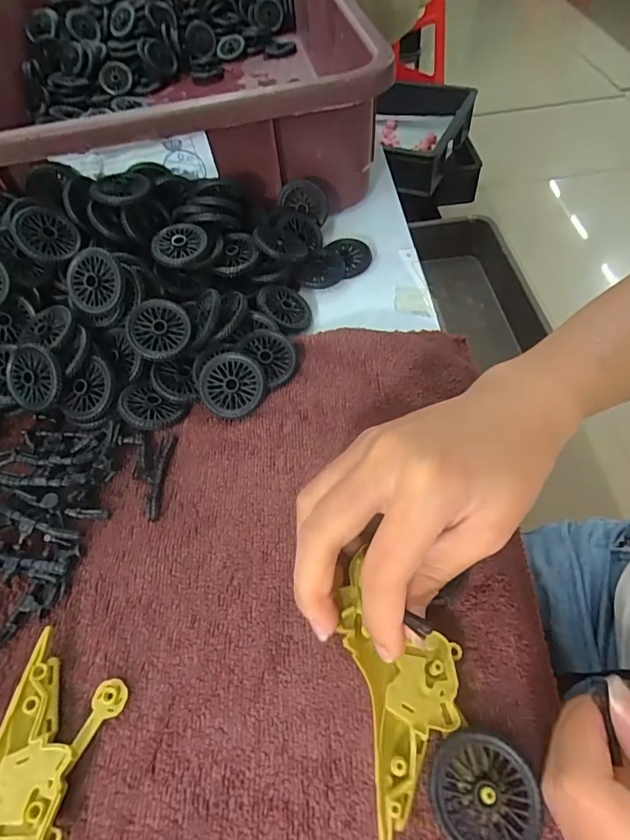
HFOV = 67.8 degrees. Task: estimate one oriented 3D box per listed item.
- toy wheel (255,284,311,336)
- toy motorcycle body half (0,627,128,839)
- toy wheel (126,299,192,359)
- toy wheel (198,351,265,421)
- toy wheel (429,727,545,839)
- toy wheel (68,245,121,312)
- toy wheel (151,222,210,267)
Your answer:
[{"bbox_3d":[-0.020,-0.072,0.310,0.037,0.007,0.040,12,53,-25],"label":"toy wheel"},{"bbox_3d":[-0.116,0.145,0.180,0.047,0.010,0.100,14,58,14],"label":"toy motorcycle body half"},{"bbox_3d":[-0.094,-0.055,0.282,0.036,0.006,0.036,-20,84,-13],"label":"toy wheel"},{"bbox_3d":[-0.048,-0.020,0.273,0.037,0.004,0.036,0,86,0],"label":"toy wheel"},{"bbox_3d":[0.061,0.135,0.169,0.036,0.012,0.037,-2,55,4],"label":"toy wheel"},{"bbox_3d":[-0.132,-0.083,0.280,0.036,0.004,0.036,2,99,10],"label":"toy wheel"},{"bbox_3d":[-0.088,-0.116,0.308,0.034,0.007,0.033,-2,55,4],"label":"toy wheel"}]

